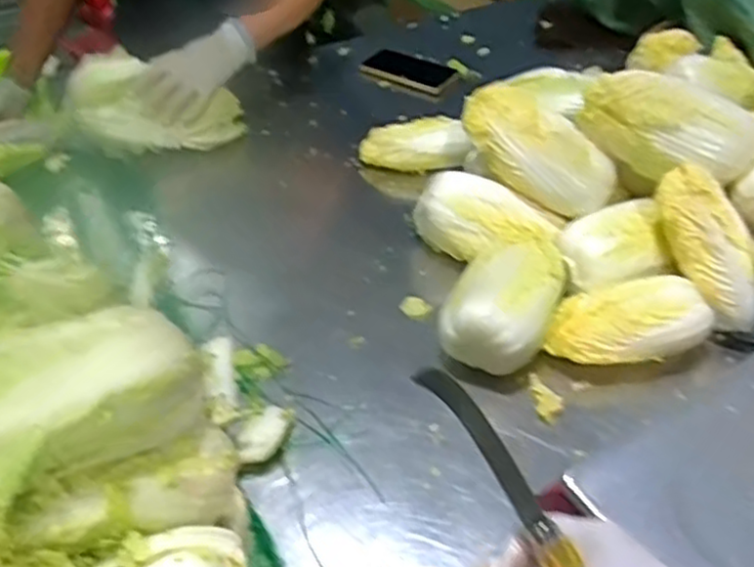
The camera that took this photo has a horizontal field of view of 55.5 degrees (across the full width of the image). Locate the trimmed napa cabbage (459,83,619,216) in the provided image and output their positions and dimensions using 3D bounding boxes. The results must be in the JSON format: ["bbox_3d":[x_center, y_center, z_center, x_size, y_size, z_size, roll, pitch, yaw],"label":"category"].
[{"bbox_3d":[0.194,-0.162,0.868,0.074,0.081,0.201,-35,69,-30],"label":"trimmed napa cabbage"}]

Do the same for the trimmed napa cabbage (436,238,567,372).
[{"bbox_3d":[0.142,0.018,0.794,0.106,0.080,0.183,18,47,20],"label":"trimmed napa cabbage"}]

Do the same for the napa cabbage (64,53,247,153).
[{"bbox_3d":[-0.322,-0.255,1.057,0.253,0.115,0.081,9,42,-13],"label":"napa cabbage"}]

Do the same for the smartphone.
[{"bbox_3d":[0.051,-0.366,1.235,0.162,0.020,0.086,25,49,25],"label":"smartphone"}]

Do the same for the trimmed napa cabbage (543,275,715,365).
[{"bbox_3d":[0.266,0.040,0.765,0.166,0.088,0.086,-4,43,-3],"label":"trimmed napa cabbage"}]

